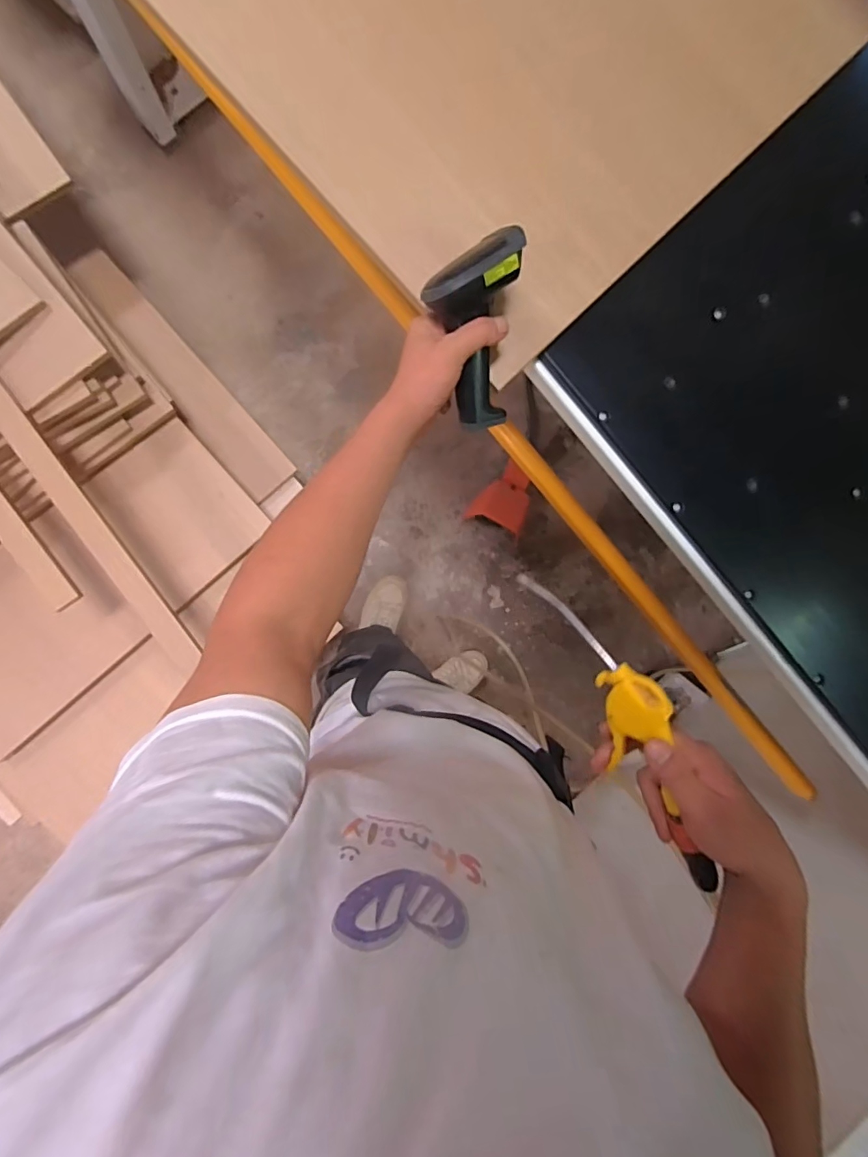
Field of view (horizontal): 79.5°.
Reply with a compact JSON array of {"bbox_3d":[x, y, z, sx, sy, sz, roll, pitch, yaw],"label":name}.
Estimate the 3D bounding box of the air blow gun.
[{"bbox_3d":[0.164,0.122,0.414,0.045,0.063,0.296,-28,91,-5],"label":"air blow gun"}]

